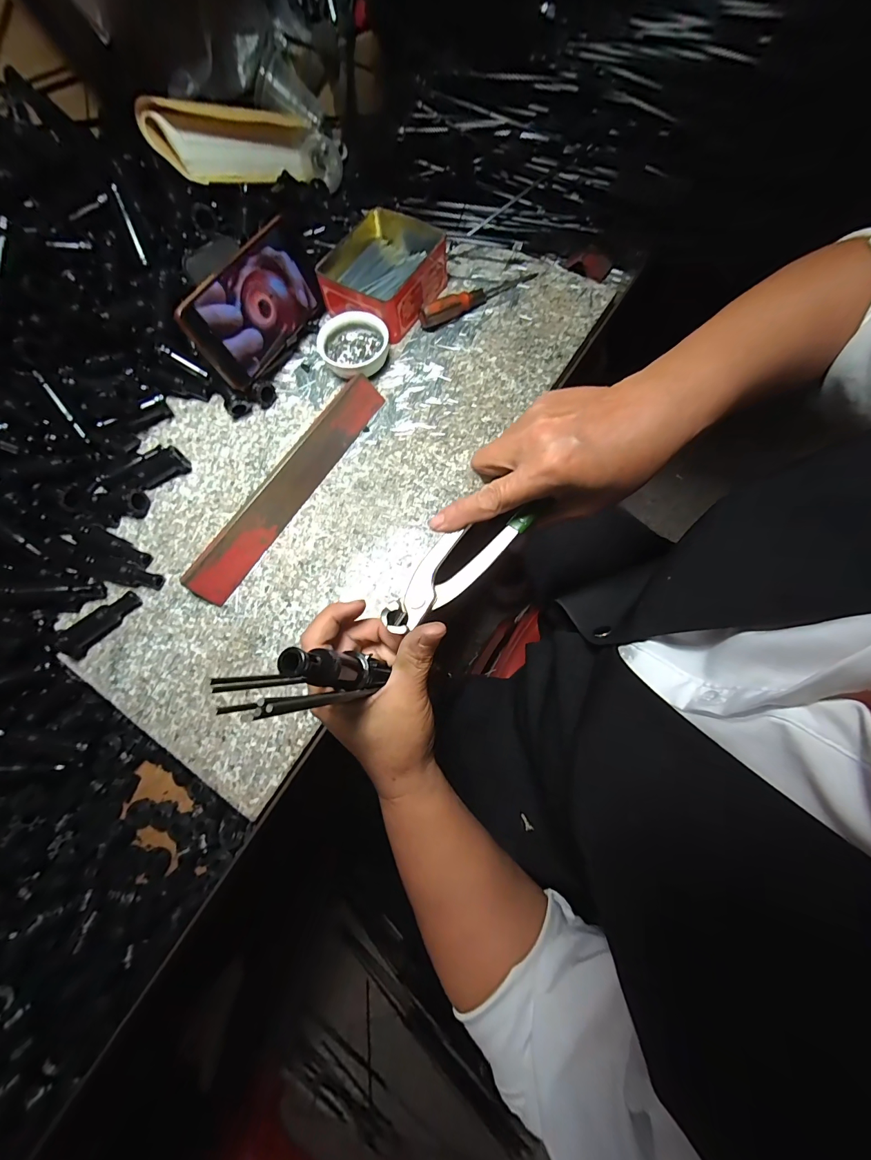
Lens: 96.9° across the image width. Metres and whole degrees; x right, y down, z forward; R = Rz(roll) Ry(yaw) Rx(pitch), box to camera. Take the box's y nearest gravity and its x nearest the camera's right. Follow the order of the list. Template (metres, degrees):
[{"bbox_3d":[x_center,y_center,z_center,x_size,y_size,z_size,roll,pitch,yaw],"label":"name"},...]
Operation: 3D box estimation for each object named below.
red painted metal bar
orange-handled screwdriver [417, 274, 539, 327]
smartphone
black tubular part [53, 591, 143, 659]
[{"bbox_3d":[-0.135,-0.093,0.363,0.031,0.020,0.257,30,76,12],"label":"red painted metal bar"},{"bbox_3d":[0.049,-0.318,0.427,0.150,0.022,0.015,-32,73,-7],"label":"orange-handled screwdriver"},{"bbox_3d":[-0.172,-0.273,0.382,0.007,0.079,0.158,16,67,31],"label":"smartphone"},{"bbox_3d":[-0.288,0.037,0.330,0.016,0.020,0.068,43,79,15],"label":"black tubular part"}]

